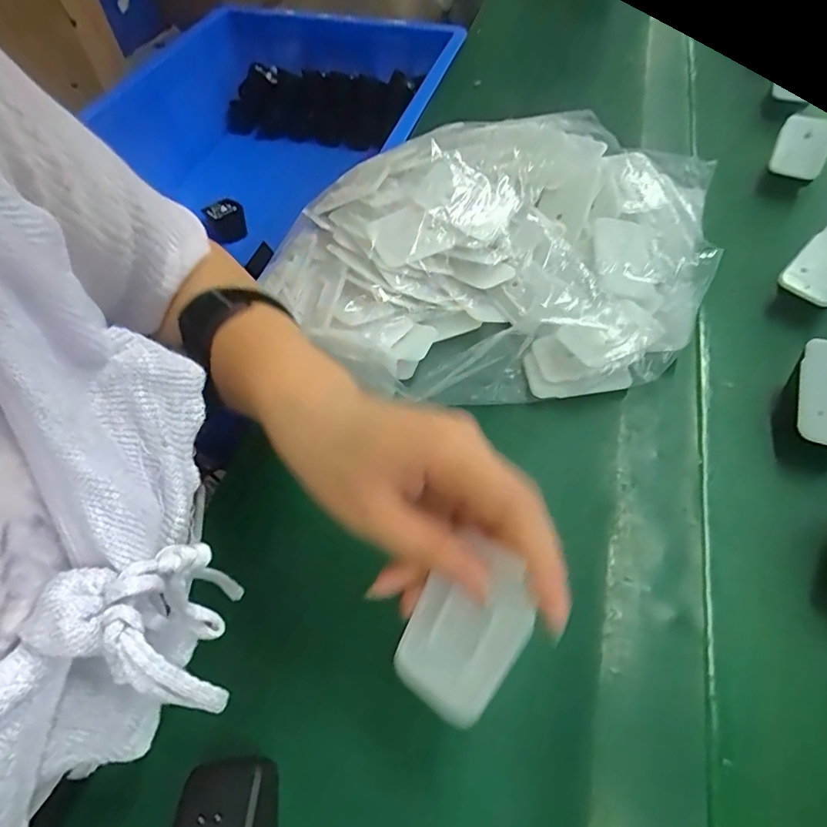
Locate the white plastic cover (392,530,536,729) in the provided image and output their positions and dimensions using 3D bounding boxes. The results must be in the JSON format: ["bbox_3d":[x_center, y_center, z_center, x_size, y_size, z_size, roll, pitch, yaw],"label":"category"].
[{"bbox_3d":[0.021,0.087,0.209,0.043,0.079,0.006,30,21,14],"label":"white plastic cover"}]

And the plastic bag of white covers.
[{"bbox_3d":[0.048,-0.119,0.395,0.308,0.098,0.233,8,56,11],"label":"plastic bag of white covers"}]

